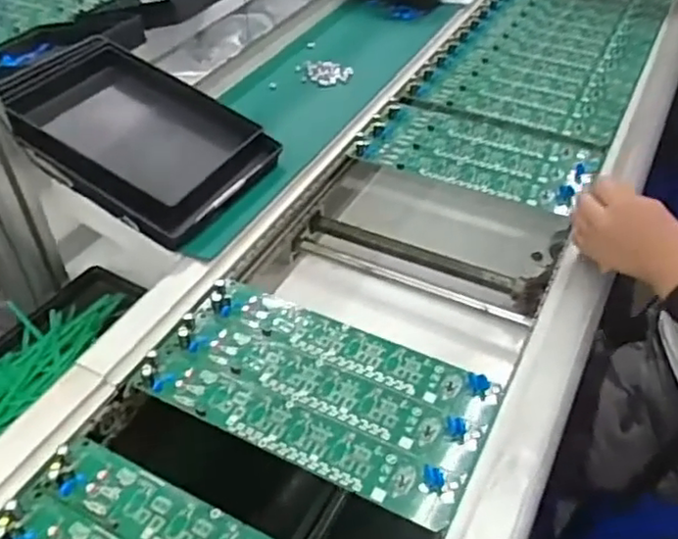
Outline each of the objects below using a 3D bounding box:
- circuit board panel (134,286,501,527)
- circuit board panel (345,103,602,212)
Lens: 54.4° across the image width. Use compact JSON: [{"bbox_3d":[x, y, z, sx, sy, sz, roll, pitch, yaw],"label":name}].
[{"bbox_3d":[-0.017,0.094,0.545,0.272,0.013,0.142,21,48,20],"label":"circuit board panel"},{"bbox_3d":[0.166,-0.144,0.796,0.266,0.017,0.140,22,48,21],"label":"circuit board panel"}]

